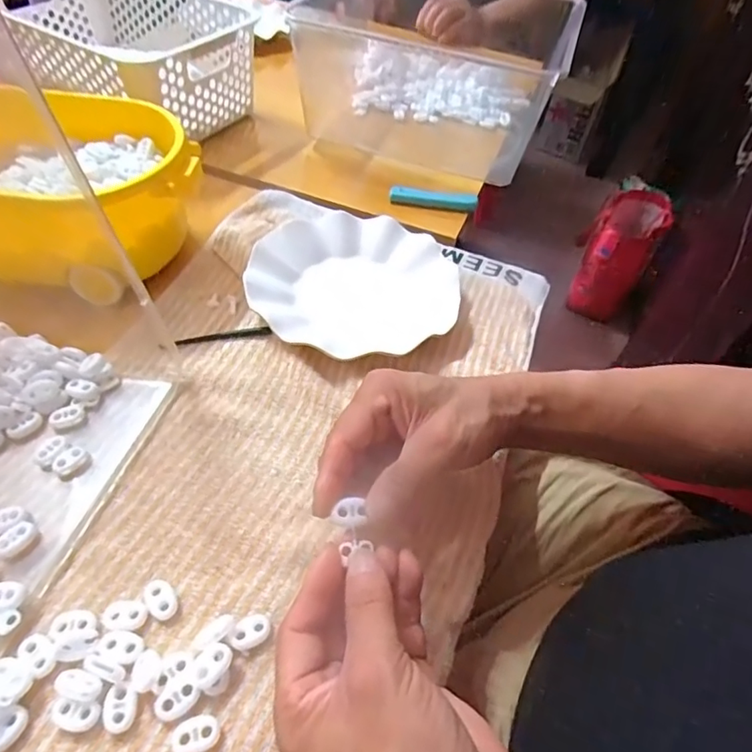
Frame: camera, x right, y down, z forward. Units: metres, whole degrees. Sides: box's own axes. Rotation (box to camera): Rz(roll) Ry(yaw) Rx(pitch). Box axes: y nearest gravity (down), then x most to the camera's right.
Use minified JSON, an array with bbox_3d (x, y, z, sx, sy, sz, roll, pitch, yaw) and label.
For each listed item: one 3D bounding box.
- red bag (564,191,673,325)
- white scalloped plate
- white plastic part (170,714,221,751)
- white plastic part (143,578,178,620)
[{"bbox_3d":[0.565,-0.291,1.240,0.146,0.215,0.252,31,54,19],"label":"red bag"},{"bbox_3d":[-0.018,-0.089,0.477,0.180,0.023,0.171,3,50,-4],"label":"white scalloped plate"},{"bbox_3d":[-0.089,0.177,0.261,0.023,0.005,0.016,-10,52,-14],"label":"white plastic part"},{"bbox_3d":[-0.122,0.126,0.299,0.014,0.005,0.024,-30,59,-27],"label":"white plastic part"}]

